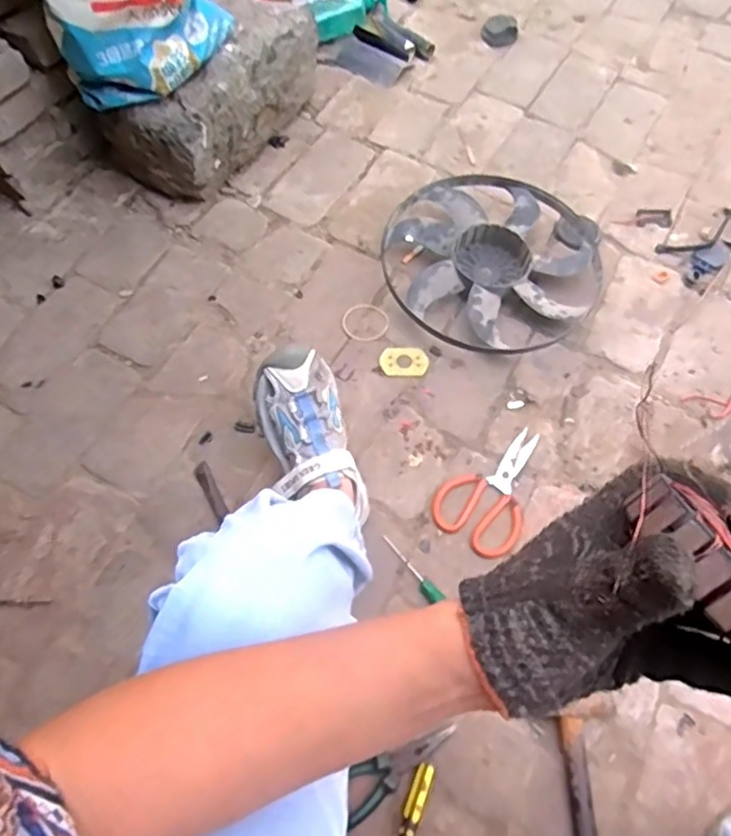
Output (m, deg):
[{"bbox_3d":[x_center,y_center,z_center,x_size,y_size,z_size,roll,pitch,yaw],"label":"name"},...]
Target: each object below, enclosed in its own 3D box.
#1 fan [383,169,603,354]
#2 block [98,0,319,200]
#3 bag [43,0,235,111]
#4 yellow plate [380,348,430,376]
[{"bbox_3d":[0.211,-0.267,1.044,0.356,0.052,0.356,-26,67,-12],"label":"fan"},{"bbox_3d":[-0.259,-0.560,1.106,0.178,0.183,0.375,30,68,13],"label":"block"},{"bbox_3d":[-0.318,-0.615,0.868,0.120,0.287,0.254,37,70,16],"label":"bag"},{"bbox_3d":[0.060,-0.086,0.971,0.073,0.006,0.048,1,65,0],"label":"yellow plate"}]

